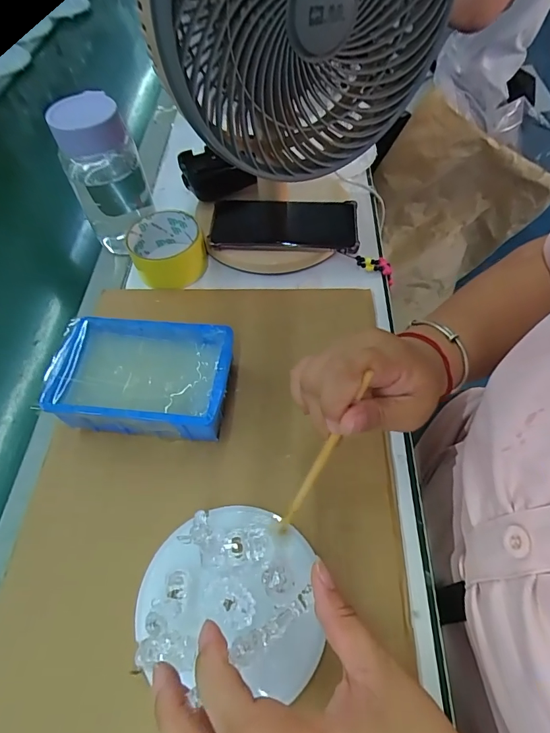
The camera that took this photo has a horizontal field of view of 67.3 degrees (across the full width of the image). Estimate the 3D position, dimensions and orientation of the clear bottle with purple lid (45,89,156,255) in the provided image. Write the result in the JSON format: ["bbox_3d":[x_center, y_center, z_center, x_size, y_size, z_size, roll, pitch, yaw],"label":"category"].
[{"bbox_3d":[-0.180,-0.199,0.452,0.074,0.149,0.066,-19,58,-9],"label":"clear bottle with purple lid"}]

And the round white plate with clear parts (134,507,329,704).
[{"bbox_3d":[-0.032,0.154,0.287,0.122,0.024,0.111,-1,57,2],"label":"round white plate with clear parts"}]

